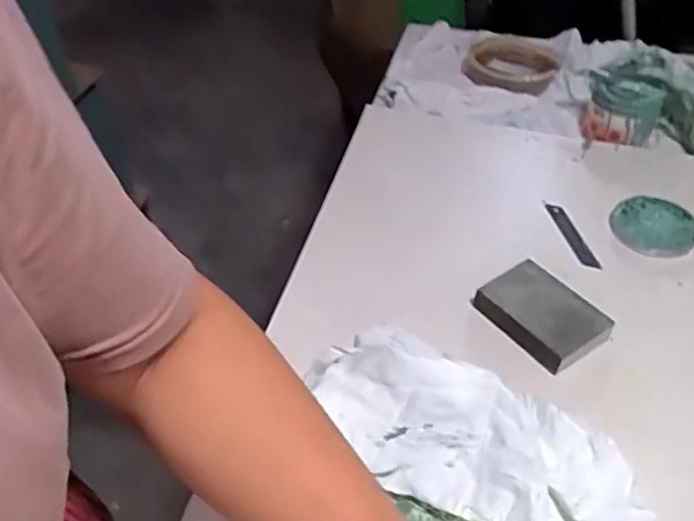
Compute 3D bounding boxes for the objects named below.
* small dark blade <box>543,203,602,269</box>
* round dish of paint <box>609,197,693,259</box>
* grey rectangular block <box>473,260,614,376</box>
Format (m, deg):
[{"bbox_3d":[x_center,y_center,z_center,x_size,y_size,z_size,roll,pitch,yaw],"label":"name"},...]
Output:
[{"bbox_3d":[0.231,-0.026,0.663,0.015,0.008,0.094,-9,44,-10],"label":"small dark blade"},{"bbox_3d":[0.314,-0.033,0.662,0.083,0.019,0.077,0,43,0],"label":"round dish of paint"},{"bbox_3d":[0.172,0.045,0.569,0.073,0.026,0.099,-24,48,-24],"label":"grey rectangular block"}]

